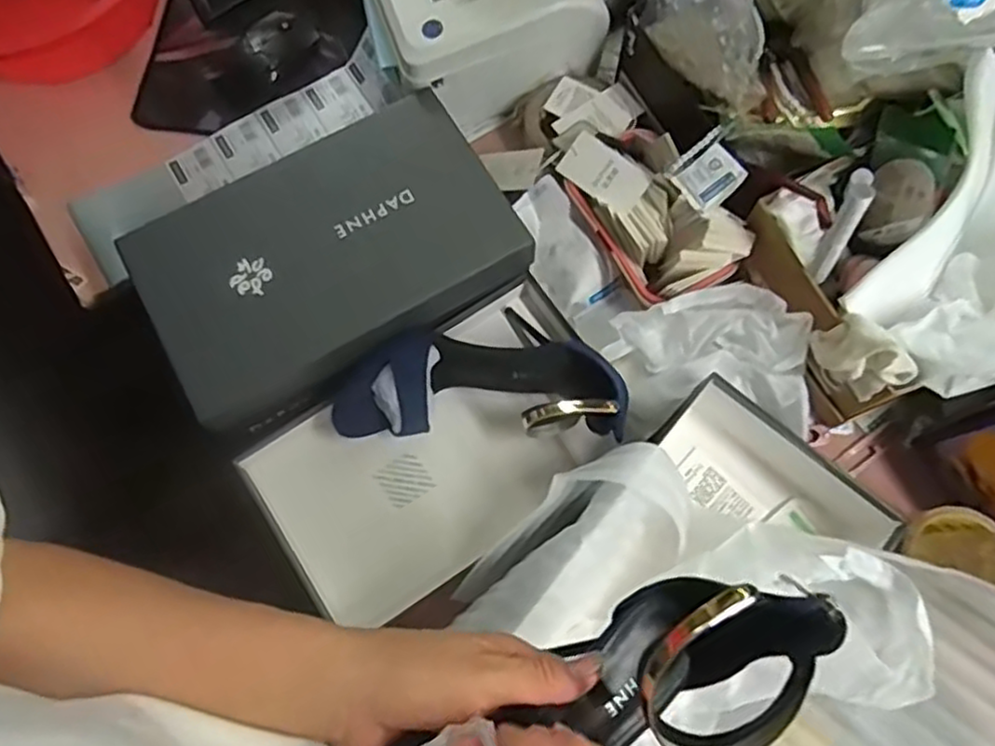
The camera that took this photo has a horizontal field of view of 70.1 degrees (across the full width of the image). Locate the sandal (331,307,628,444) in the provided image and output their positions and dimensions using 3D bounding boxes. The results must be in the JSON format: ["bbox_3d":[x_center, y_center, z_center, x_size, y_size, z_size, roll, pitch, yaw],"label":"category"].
[{"bbox_3d":[-0.016,0.000,0.597,0.240,0.088,0.111,3,74,2],"label":"sandal"}]

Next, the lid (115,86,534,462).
[{"bbox_3d":[-0.143,-0.095,0.616,0.301,0.078,0.195,-32,76,-8],"label":"lid"}]

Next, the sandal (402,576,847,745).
[{"bbox_3d":[0.032,0.166,0.318,0.245,0.078,0.070,-27,75,-9],"label":"sandal"}]

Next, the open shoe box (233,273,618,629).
[{"bbox_3d":[-0.050,0.071,0.621,0.308,0.076,0.176,-33,76,-8],"label":"open shoe box"}]

